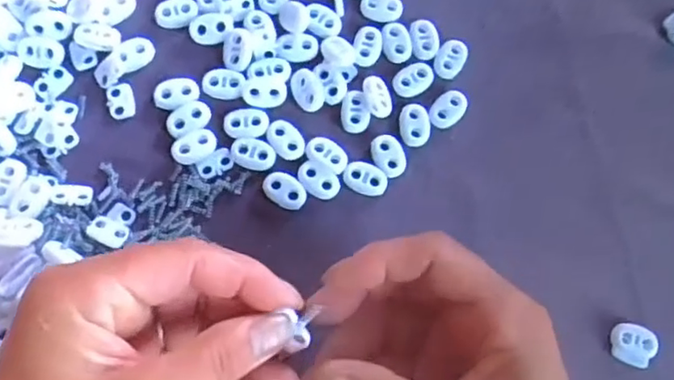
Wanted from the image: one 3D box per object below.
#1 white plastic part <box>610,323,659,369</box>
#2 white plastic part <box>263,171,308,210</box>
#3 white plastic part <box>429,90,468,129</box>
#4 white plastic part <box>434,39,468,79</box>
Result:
[{"bbox_3d":[0.146,0.076,0.292,0.021,0.006,0.020,9,73,3],"label":"white plastic part"},{"bbox_3d":[-0.026,0.000,0.300,0.023,0.004,0.015,32,76,9],"label":"white plastic part"},{"bbox_3d":[0.059,-0.043,0.317,0.016,0.004,0.025,38,77,11],"label":"white plastic part"},{"bbox_3d":[0.062,-0.071,0.323,0.015,0.004,0.024,26,75,8],"label":"white plastic part"}]

